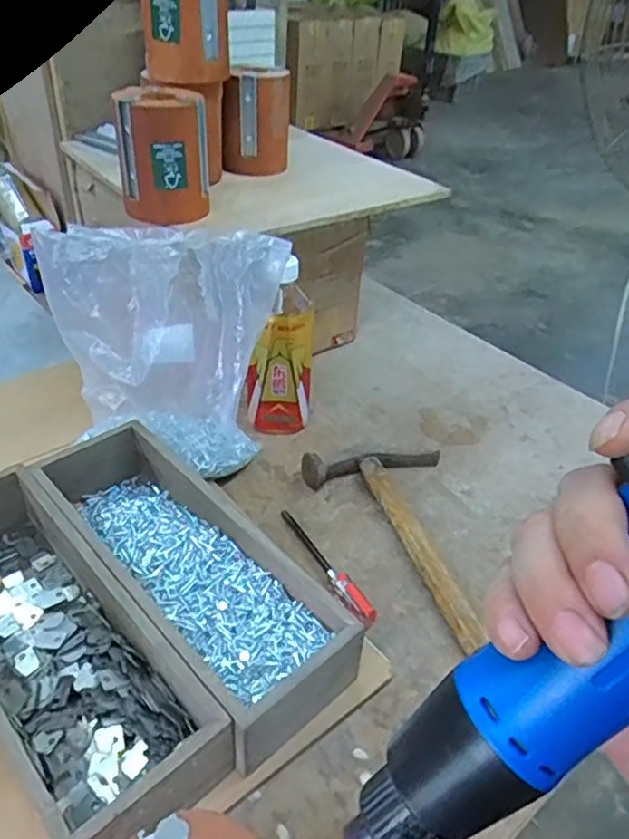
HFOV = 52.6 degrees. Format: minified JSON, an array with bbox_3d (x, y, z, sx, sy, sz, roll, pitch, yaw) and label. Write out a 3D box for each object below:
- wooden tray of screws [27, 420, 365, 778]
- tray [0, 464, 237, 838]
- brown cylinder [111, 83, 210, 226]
[{"bbox_3d":[-0.102,0.112,0.476,0.100,0.076,0.290,-29,49,-36],"label":"wooden tray of screws"},{"bbox_3d":[-0.180,0.147,0.422,0.104,0.067,0.298,-28,49,-35],"label":"tray"},{"bbox_3d":[-0.135,-0.236,0.572,0.079,0.100,0.068,-4,39,-11],"label":"brown cylinder"}]

